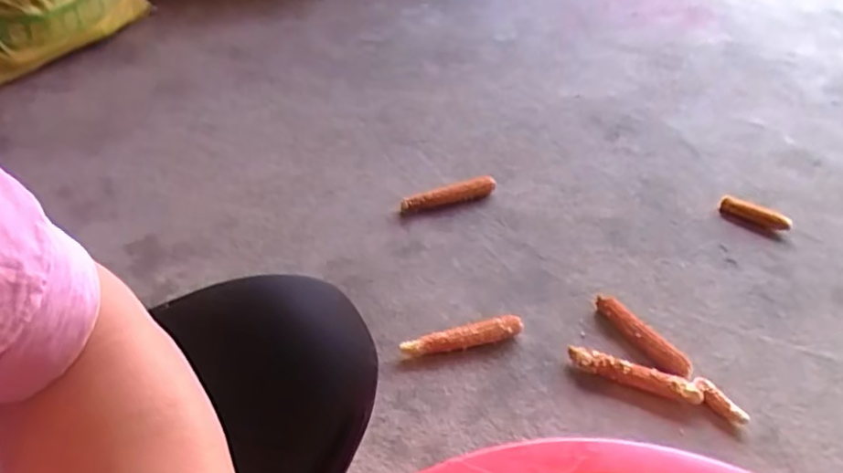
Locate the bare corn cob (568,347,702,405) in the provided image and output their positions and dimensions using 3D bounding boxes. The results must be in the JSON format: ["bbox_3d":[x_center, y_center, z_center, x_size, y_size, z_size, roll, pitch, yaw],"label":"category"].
[{"bbox_3d":[0.291,0.193,0.831,0.175,0.030,0.035,18,44,17],"label":"bare corn cob"}]

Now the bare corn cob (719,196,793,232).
[{"bbox_3d":[0.611,-0.038,1.109,0.118,0.043,0.039,19,44,18],"label":"bare corn cob"}]

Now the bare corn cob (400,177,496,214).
[{"bbox_3d":[0.051,-0.071,1.088,0.188,0.036,0.032,-15,44,-19],"label":"bare corn cob"}]

